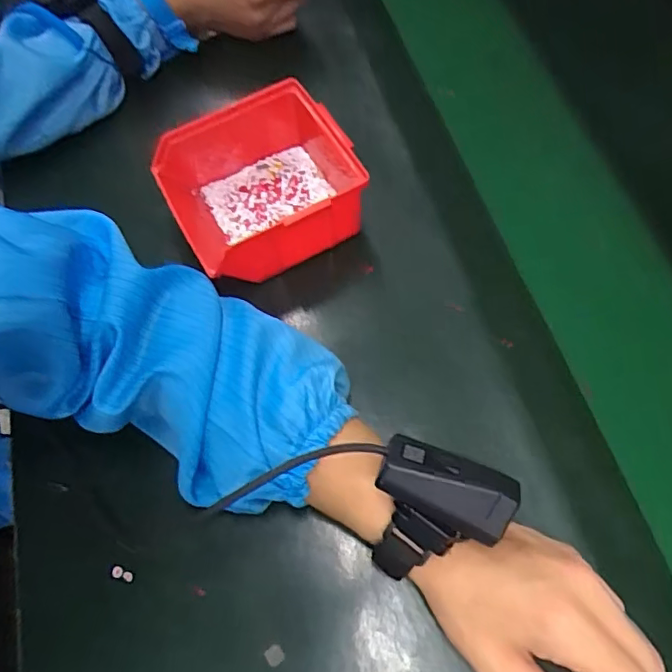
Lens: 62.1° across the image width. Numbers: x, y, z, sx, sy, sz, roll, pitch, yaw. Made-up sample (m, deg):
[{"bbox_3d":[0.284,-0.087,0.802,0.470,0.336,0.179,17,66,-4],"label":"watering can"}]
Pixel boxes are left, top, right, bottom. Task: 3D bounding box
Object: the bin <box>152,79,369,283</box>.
[{"bbox_3d":[-0.058,-0.118,0.438,0.145,0.081,0.147,-22,61,-8],"label":"bin"}]

